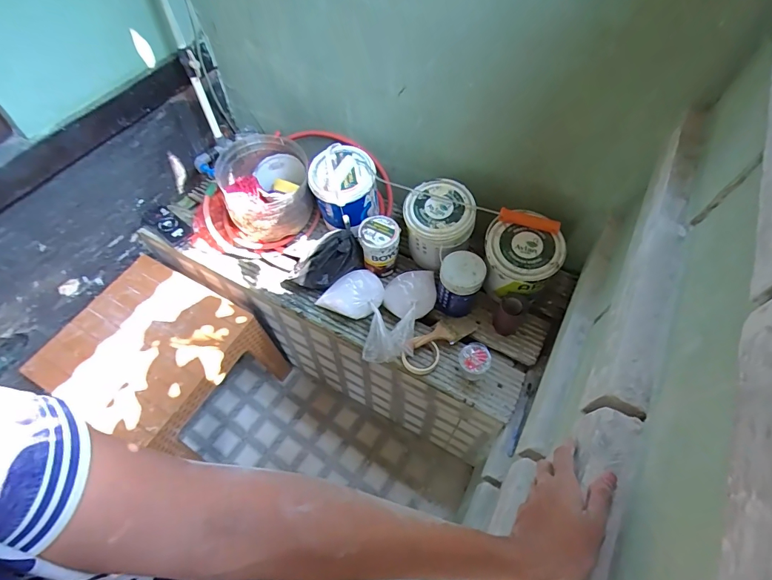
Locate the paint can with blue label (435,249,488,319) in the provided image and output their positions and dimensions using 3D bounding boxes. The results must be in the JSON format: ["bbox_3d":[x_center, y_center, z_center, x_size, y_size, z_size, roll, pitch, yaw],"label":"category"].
[{"bbox_3d":[0.185,-0.014,1.068,0.106,0.171,0.106,0,58,-1],"label":"paint can with blue label"}]

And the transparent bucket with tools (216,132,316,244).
[{"bbox_3d":[-0.339,-0.287,1.186,0.244,0.183,0.245,-11,59,-8],"label":"transparent bucket with tools"}]

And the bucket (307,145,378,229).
[{"bbox_3d":[-0.121,-0.281,1.204,0.182,0.195,0.173,28,62,16],"label":"bucket"}]

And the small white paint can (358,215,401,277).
[{"bbox_3d":[-0.019,-0.120,1.141,0.104,0.146,0.096,0,58,-1],"label":"small white paint can"}]

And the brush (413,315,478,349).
[{"bbox_3d":[0.156,0.110,1.076,0.194,0.026,0.069,-16,59,-25],"label":"brush"}]

